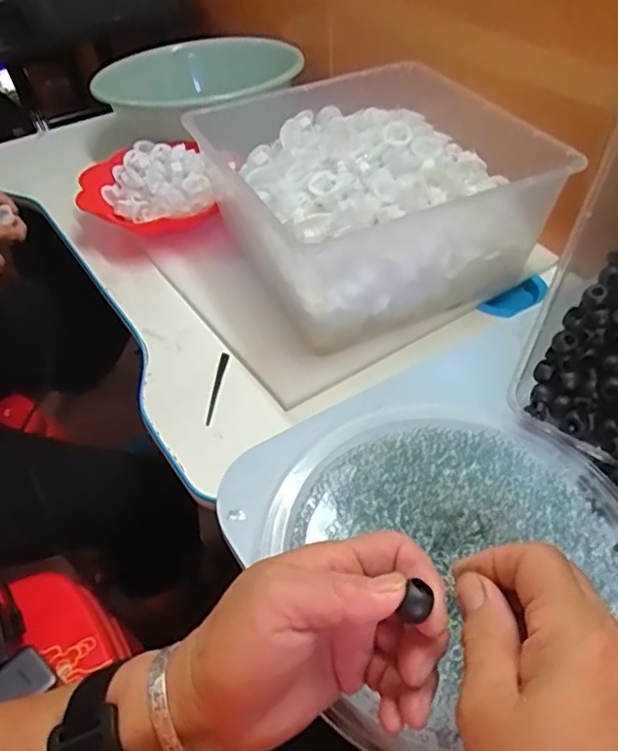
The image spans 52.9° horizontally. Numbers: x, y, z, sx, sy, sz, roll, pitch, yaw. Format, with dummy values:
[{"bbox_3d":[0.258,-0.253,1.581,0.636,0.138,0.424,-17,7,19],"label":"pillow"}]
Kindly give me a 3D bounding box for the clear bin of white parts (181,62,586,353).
[{"bbox_3d":[0.072,-0.197,0.675,0.299,0.135,0.304,-20,48,-16],"label":"clear bin of white parts"}]

